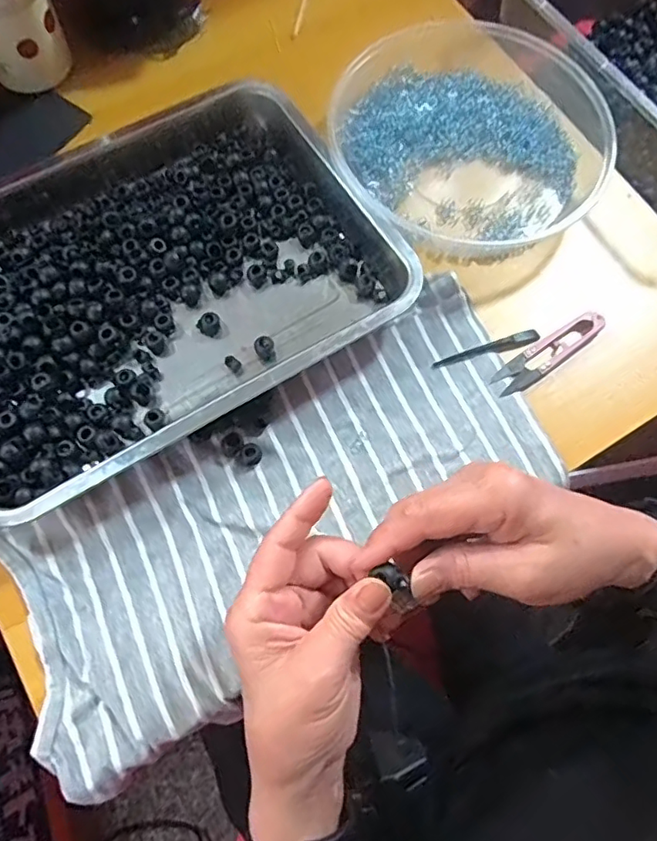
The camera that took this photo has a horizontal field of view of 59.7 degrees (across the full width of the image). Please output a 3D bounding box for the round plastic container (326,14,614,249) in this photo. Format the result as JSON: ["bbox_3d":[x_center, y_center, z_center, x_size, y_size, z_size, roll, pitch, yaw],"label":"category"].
[{"bbox_3d":[0.117,-0.248,0.483,0.227,0.038,0.222,0,72,-2],"label":"round plastic container"}]

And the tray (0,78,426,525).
[{"bbox_3d":[-0.141,-0.117,0.433,0.340,0.041,0.283,-29,76,-10],"label":"tray"}]

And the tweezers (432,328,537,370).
[{"bbox_3d":[0.122,-0.055,0.440,0.088,0.004,0.014,-20,74,-8],"label":"tweezers"}]

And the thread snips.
[{"bbox_3d":[0.168,-0.052,0.437,0.098,0.010,0.024,-34,76,-11],"label":"thread snips"}]

